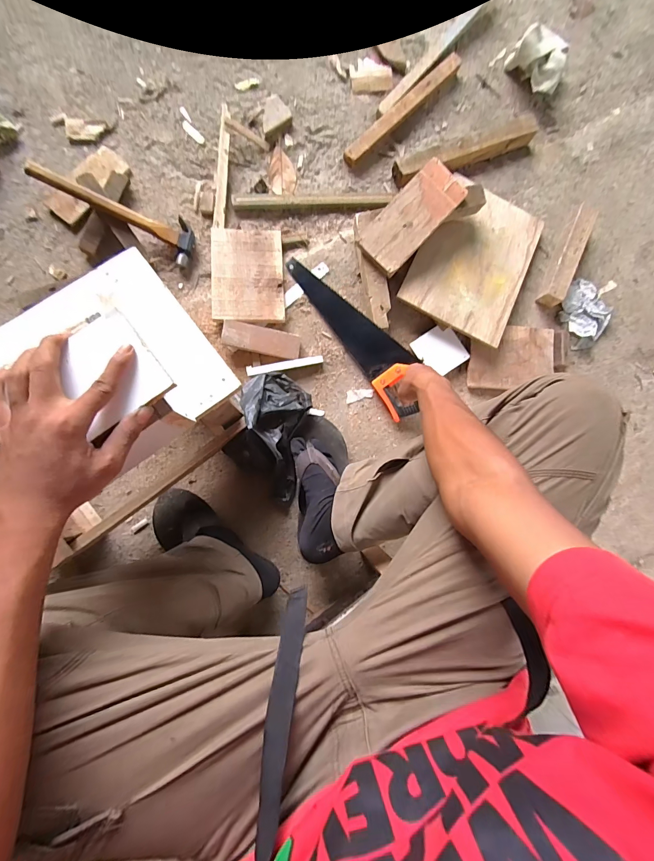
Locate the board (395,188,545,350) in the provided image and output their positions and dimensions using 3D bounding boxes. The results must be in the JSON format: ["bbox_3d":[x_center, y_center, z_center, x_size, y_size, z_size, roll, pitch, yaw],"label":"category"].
[{"bbox_3d":[0.322,-0.372,0.758,0.232,0.015,0.334,26,80,-4],"label":"board"}]

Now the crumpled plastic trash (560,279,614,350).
[{"bbox_3d":[0.599,-0.272,0.809,0.106,0.028,0.147,-25,90,-9],"label":"crumpled plastic trash"}]

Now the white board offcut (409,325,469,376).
[{"bbox_3d":[0.246,-0.173,0.753,0.095,0.010,0.097,-34,91,-9],"label":"white board offcut"}]

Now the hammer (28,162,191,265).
[{"bbox_3d":[-0.399,-0.417,0.661,0.282,0.025,0.082,19,84,-25],"label":"hammer"}]

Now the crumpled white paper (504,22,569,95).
[{"bbox_3d":[0.495,-0.857,0.816,0.130,0.074,0.091,40,82,-4],"label":"crumpled white paper"}]

